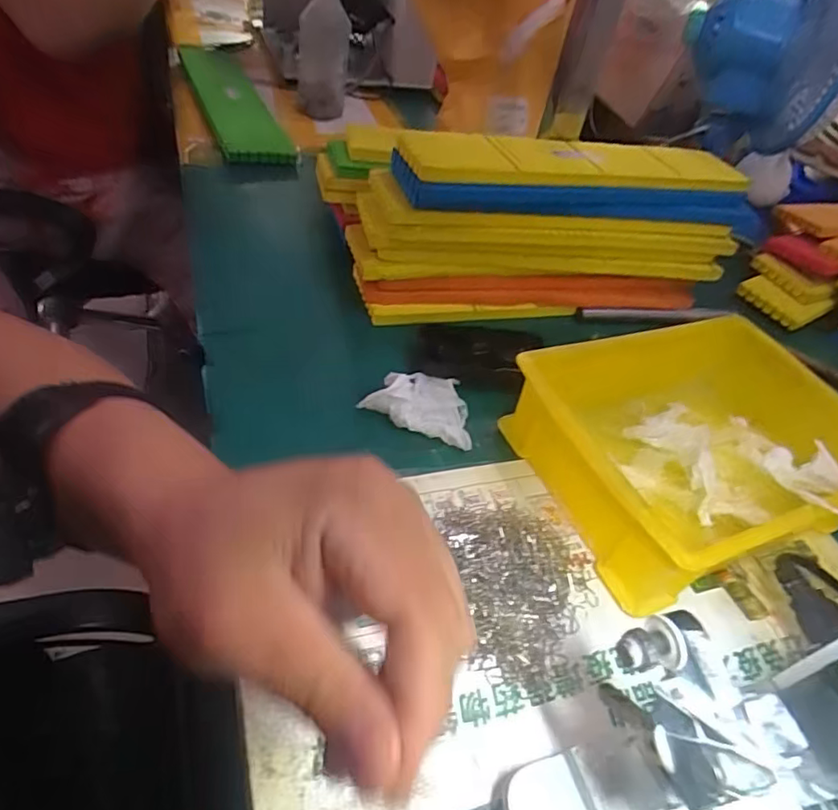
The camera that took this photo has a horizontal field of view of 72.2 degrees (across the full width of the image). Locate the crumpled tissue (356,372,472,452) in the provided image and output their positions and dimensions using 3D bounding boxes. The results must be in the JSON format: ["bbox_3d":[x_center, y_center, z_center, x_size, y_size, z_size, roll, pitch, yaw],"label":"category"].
[{"bbox_3d":[0.005,-0.005,0.439,0.072,0.034,0.069,8,44,-7],"label":"crumpled tissue"}]

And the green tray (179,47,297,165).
[{"bbox_3d":[-0.262,-0.420,0.782,0.082,0.029,0.383,-13,51,-25],"label":"green tray"}]

